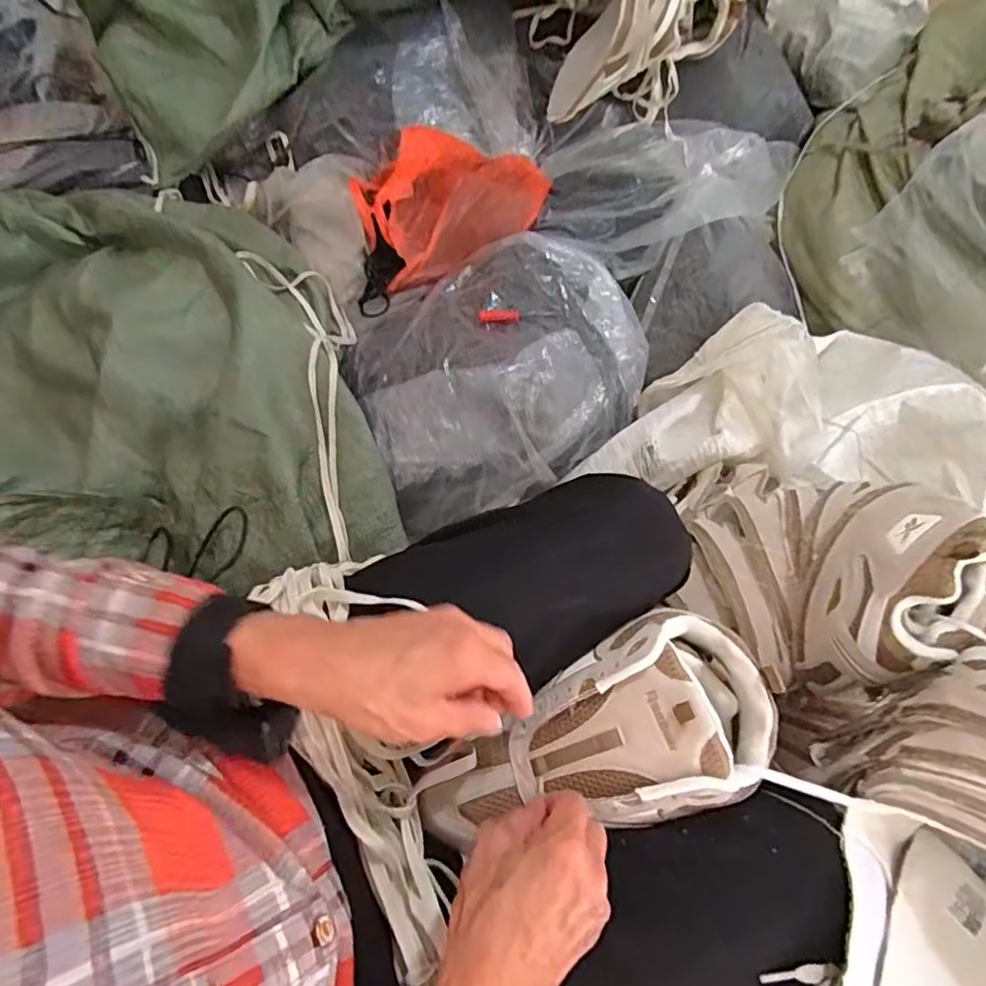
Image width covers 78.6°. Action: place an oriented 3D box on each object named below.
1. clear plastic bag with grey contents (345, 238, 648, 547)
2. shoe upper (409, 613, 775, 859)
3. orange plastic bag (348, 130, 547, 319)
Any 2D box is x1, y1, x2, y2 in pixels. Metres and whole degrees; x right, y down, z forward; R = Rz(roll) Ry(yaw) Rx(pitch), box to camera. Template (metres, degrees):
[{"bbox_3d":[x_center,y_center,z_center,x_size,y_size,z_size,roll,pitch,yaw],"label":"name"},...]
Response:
[{"bbox_3d":[0.013,-0.164,0.742,0.364,0.082,0.316,-23,71,-6],"label":"clear plastic bag with grey contents"},{"bbox_3d":[0.063,0.161,0.386,0.224,0.053,0.114,-23,71,1],"label":"shoe upper"},{"bbox_3d":[-0.066,-0.396,0.819,0.294,0.077,0.199,-27,72,-7],"label":"orange plastic bag"}]

